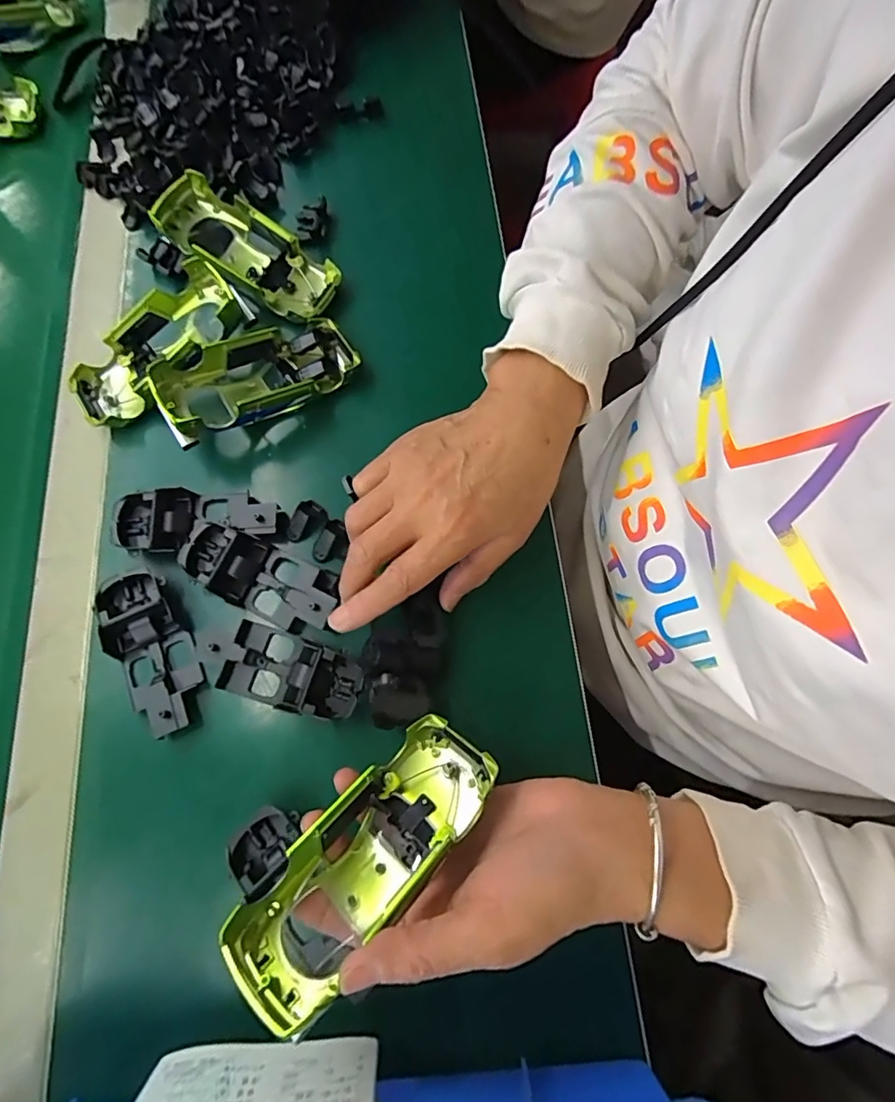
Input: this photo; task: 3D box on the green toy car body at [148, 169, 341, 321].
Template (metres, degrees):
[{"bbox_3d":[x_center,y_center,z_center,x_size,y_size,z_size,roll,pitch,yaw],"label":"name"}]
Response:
[{"bbox_3d":[-0.148,-0.221,0.399,0.134,0.049,0.061,35,76,-3],"label":"green toy car body"}]

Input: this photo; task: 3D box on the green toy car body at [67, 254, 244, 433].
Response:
[{"bbox_3d":[-0.201,-0.139,0.368,0.129,0.032,0.057,-39,75,7],"label":"green toy car body"}]

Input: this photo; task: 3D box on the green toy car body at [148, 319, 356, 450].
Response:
[{"bbox_3d":[-0.127,-0.118,0.357,0.131,0.040,0.061,-32,74,-9],"label":"green toy car body"}]

